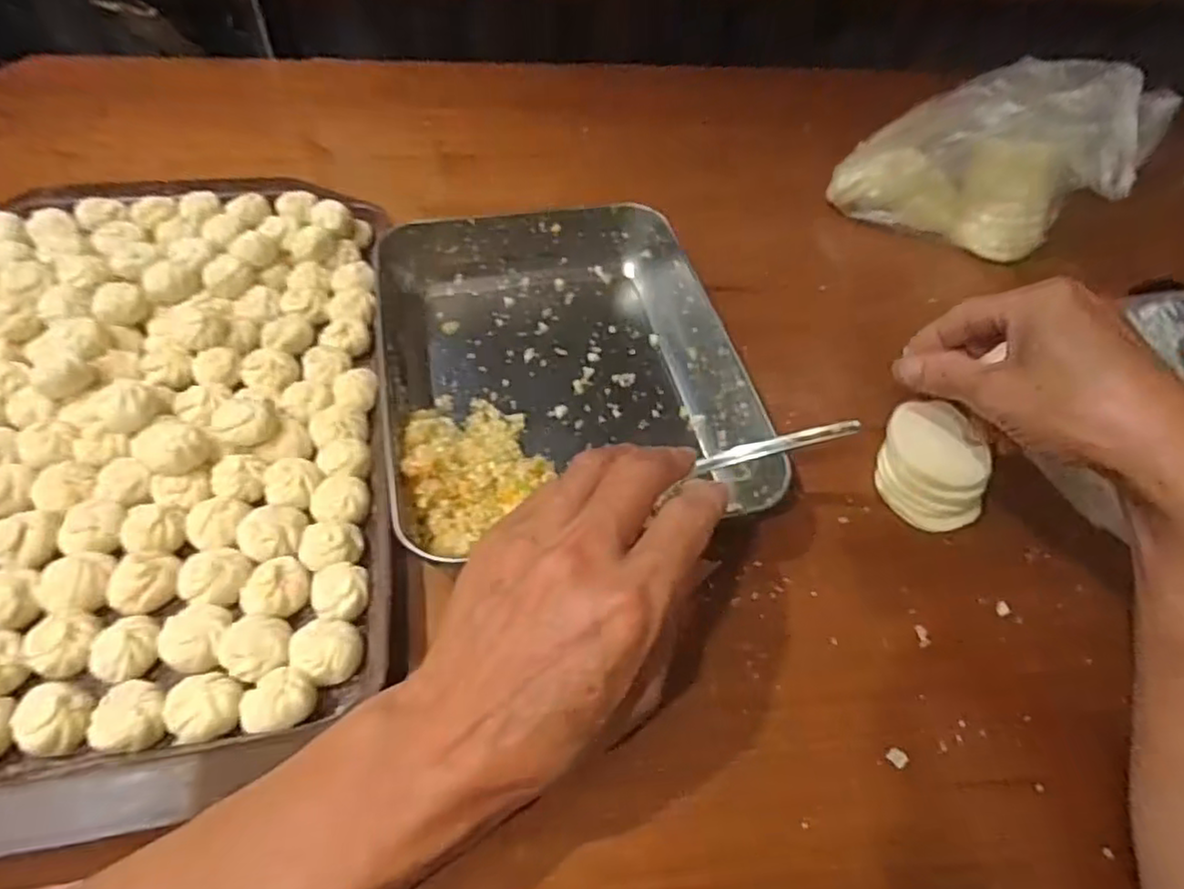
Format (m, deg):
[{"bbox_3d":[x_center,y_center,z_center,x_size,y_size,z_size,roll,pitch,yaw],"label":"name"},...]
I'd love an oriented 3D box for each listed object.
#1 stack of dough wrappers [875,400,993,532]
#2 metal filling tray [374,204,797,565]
[{"bbox_3d":[0.197,0.012,0.385,0.057,0.022,0.076,18,54,8],"label":"stack of dough wrappers"},{"bbox_3d":[-0.020,-0.049,0.398,0.200,0.043,0.243,-9,55,-12],"label":"metal filling tray"}]

